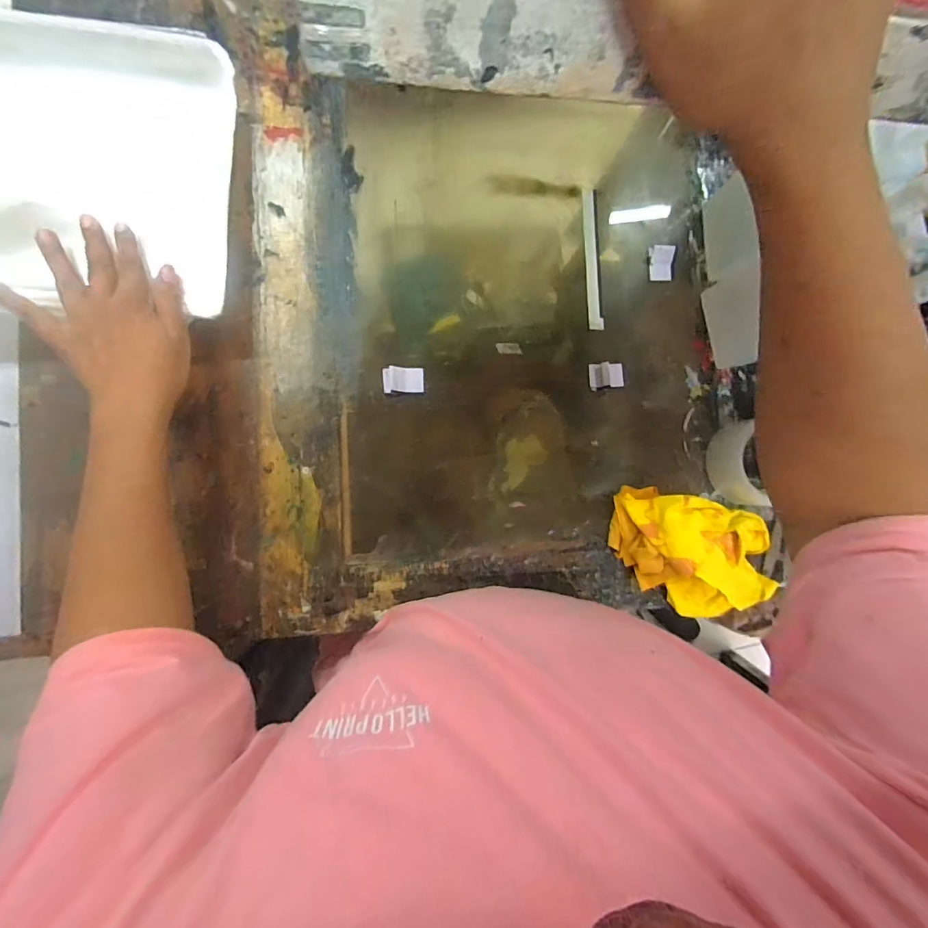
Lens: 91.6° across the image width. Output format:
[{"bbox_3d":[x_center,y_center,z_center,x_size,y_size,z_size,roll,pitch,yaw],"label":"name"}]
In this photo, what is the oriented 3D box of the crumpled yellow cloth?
[{"bbox_3d":[0.248,0.101,0.501,0.176,0.054,0.127,15,85,-8],"label":"crumpled yellow cloth"}]

